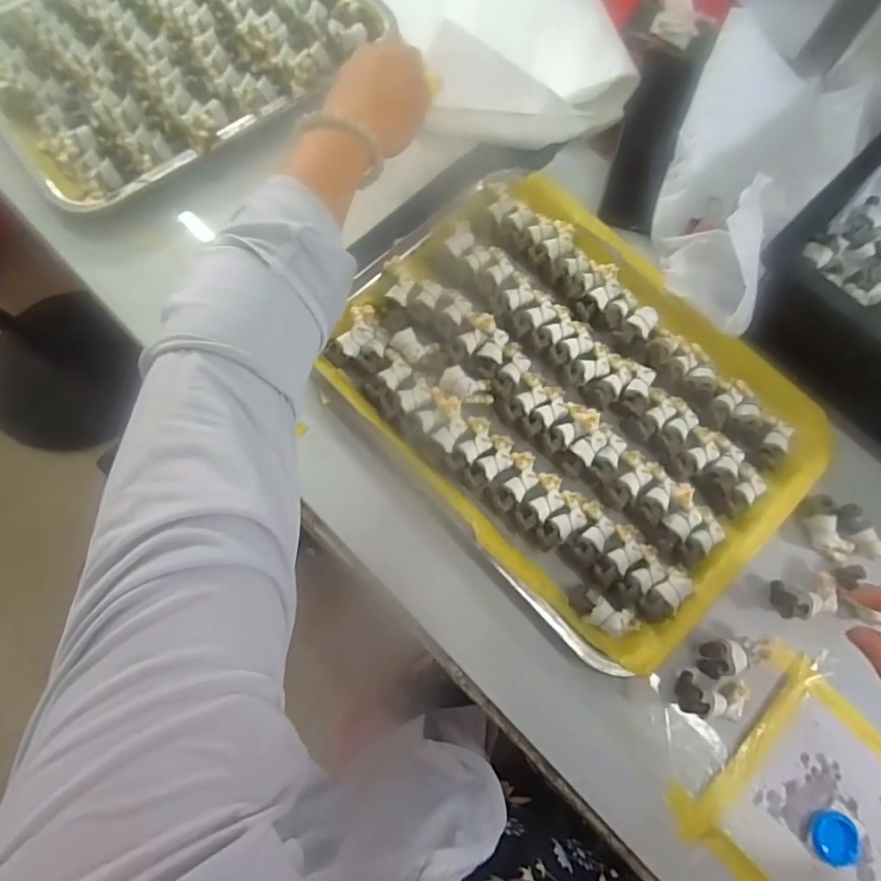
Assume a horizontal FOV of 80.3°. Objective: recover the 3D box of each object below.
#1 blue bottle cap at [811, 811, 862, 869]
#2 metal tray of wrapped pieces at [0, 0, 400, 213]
[{"bbox_3d":[0.251,0.253,0.331,0.029,0.005,0.029,0,75,-2],"label":"blue bottle cap"},{"bbox_3d":[-0.241,-0.368,0.485,0.343,0.031,0.260,-40,80,-11],"label":"metal tray of wrapped pieces"}]

